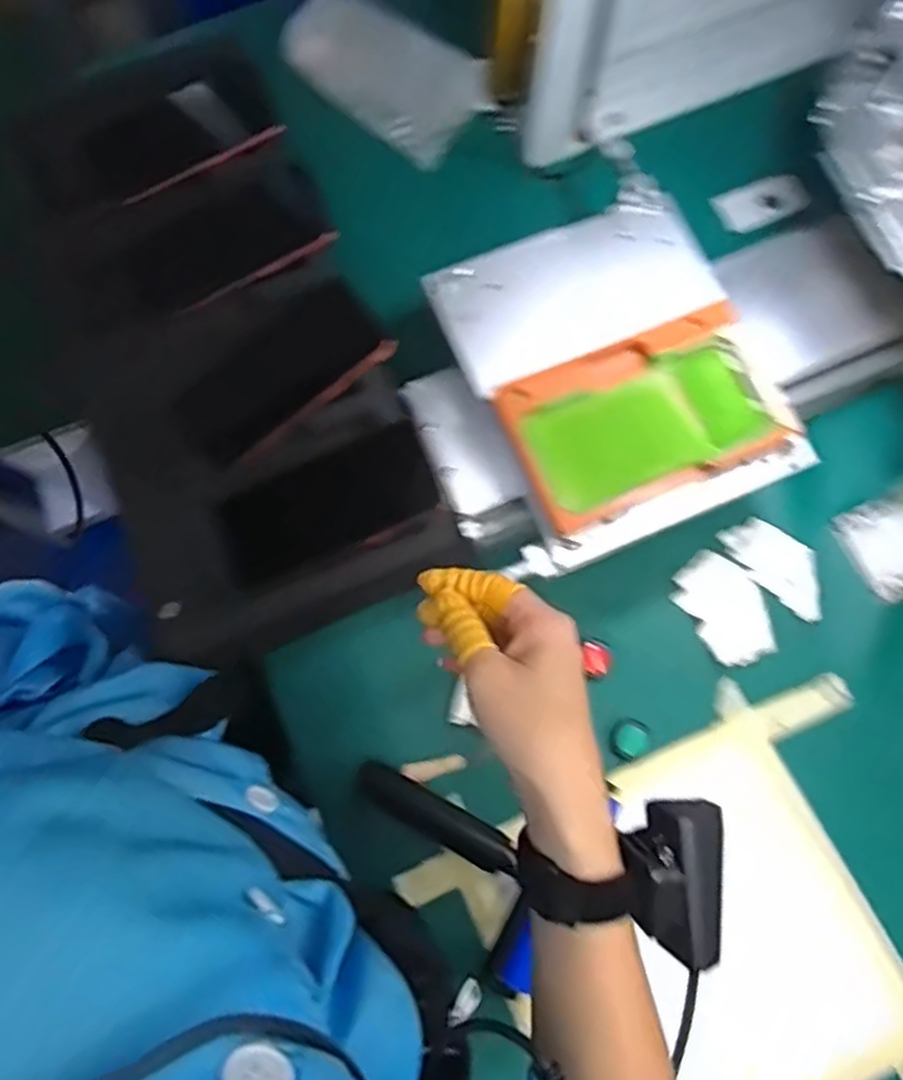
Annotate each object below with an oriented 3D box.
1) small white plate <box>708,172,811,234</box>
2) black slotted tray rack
[{"bbox_3d":[0.293,-0.319,0.728,0.088,0.009,0.044,-23,79,-6],"label":"small white plate"},{"bbox_3d":[-0.187,-0.160,0.627,0.236,0.083,0.478,-23,79,-6],"label":"black slotted tray rack"}]

